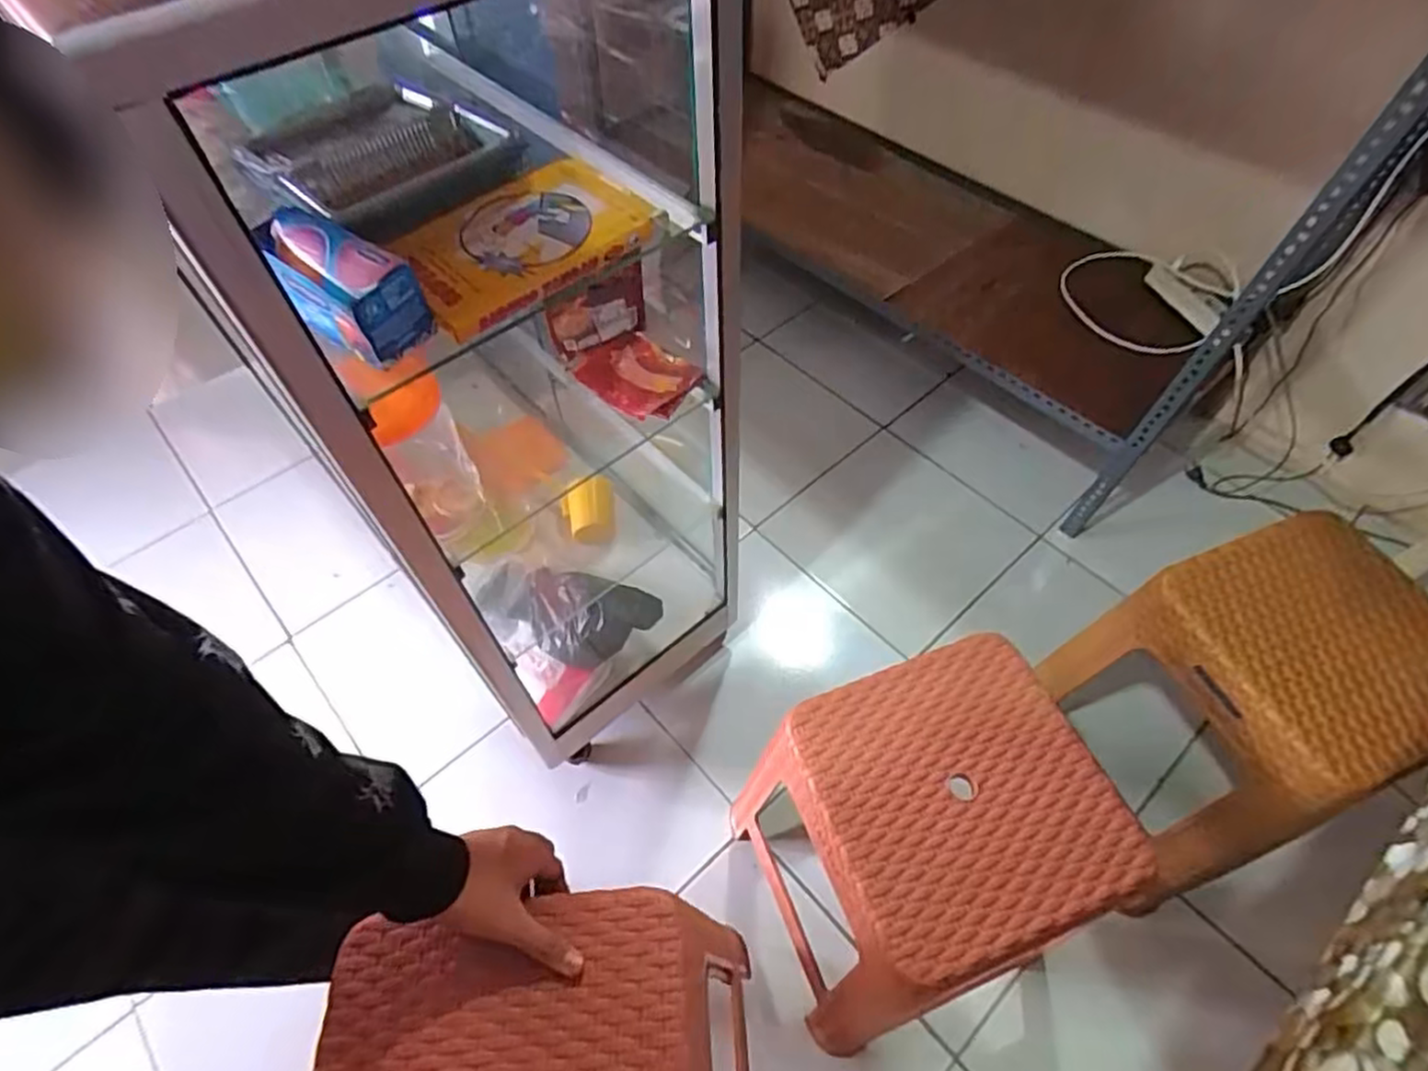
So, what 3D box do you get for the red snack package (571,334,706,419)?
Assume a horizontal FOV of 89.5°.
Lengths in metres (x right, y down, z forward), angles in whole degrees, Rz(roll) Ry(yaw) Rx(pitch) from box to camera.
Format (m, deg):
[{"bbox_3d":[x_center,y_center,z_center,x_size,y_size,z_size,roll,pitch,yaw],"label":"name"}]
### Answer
[{"bbox_3d":[-0.085,-0.177,0.796,0.126,0.019,0.100,36,63,23],"label":"red snack package"}]

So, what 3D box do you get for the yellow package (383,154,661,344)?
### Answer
[{"bbox_3d":[-0.152,-0.243,0.590,0.209,0.030,0.127,-40,63,-23],"label":"yellow package"}]

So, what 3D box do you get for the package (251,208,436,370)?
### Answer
[{"bbox_3d":[-0.275,-0.180,0.523,0.134,0.061,0.060,27,60,18],"label":"package"}]

